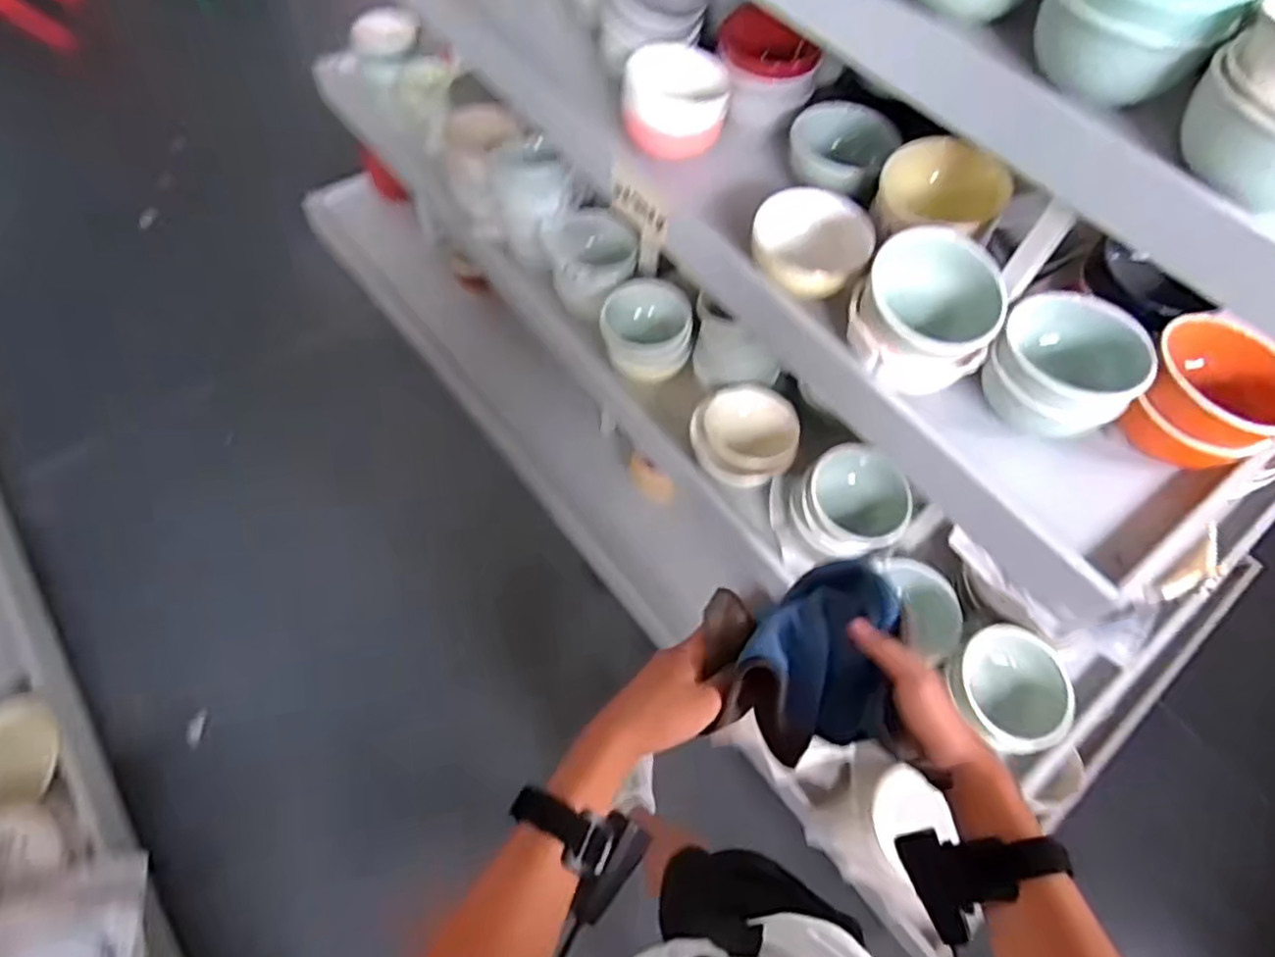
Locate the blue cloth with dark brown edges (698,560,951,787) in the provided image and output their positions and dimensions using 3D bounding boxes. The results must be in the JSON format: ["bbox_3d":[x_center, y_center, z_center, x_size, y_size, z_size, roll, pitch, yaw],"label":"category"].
[{"bbox_3d":[0.127,0.136,0.533,0.138,0.058,0.145,2,60,-2],"label":"blue cloth with dark brown edges"}]

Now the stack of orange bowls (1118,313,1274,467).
[{"bbox_3d":[0.631,-0.096,0.752,0.157,0.096,0.153,-24,64,-16],"label":"stack of orange bowls"}]

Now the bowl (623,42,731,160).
[{"bbox_3d":[0.055,-0.551,0.989,0.146,0.094,0.117,4,60,-1],"label":"bowl"}]

